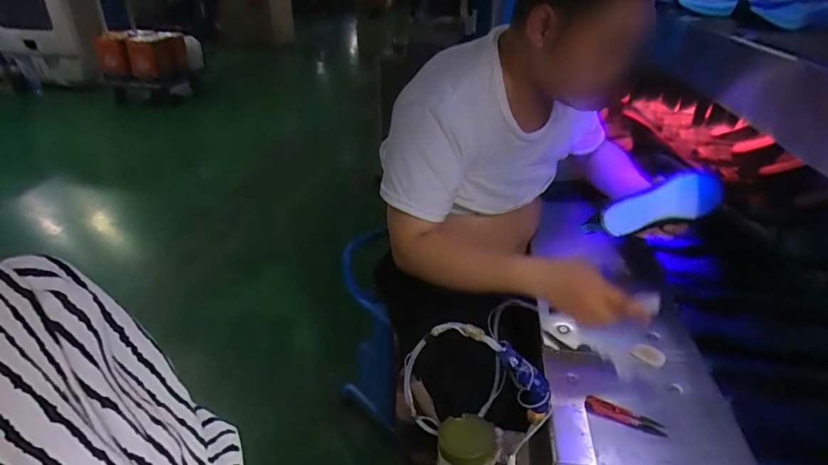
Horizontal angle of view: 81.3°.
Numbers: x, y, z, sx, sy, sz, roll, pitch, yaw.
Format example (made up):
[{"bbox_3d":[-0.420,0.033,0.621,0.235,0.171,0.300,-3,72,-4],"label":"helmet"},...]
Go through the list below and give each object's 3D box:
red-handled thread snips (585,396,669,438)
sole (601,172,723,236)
[{"bbox_3d":[0.277,0.245,0.637,0.100,0.013,0.023,15,32,21],"label":"red-handled thread snips"},{"bbox_3d":[0.428,-0.047,0.825,0.210,0.073,0.028,-18,2,2],"label":"sole"}]

